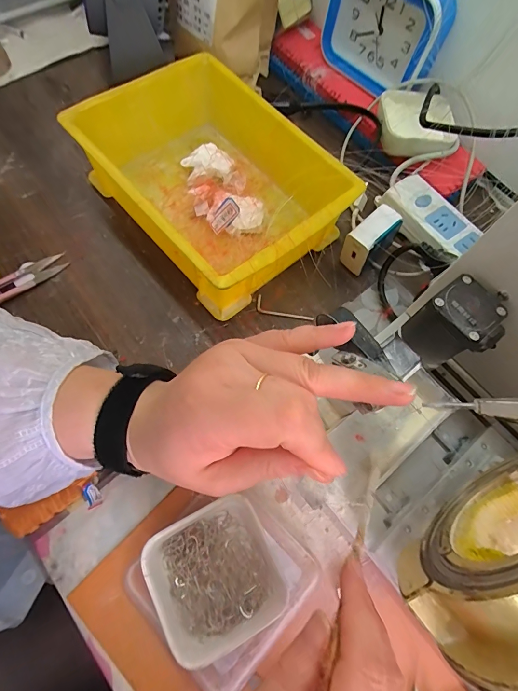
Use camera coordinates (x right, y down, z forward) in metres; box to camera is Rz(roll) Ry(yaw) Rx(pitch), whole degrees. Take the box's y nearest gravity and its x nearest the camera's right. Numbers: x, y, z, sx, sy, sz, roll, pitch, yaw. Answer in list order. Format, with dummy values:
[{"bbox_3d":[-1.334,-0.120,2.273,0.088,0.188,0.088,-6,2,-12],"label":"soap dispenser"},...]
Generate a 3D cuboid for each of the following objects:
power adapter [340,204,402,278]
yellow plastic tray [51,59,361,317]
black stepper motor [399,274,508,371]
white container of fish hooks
[{"bbox_3d":[0.112,-0.106,0.352,0.049,0.050,0.030,-41,77,-18],"label":"power adapter"},{"bbox_3d":[-0.053,-0.176,0.355,0.181,0.066,0.271,-36,76,-18],"label":"yellow plastic tray"},{"bbox_3d":[0.142,-0.013,0.256,0.051,0.046,0.048,-34,74,-13],"label":"black stepper motor"},{"bbox_3d":[-0.030,0.158,0.244,0.079,0.032,0.082,-22,72,-13],"label":"white container of fish hooks"}]

